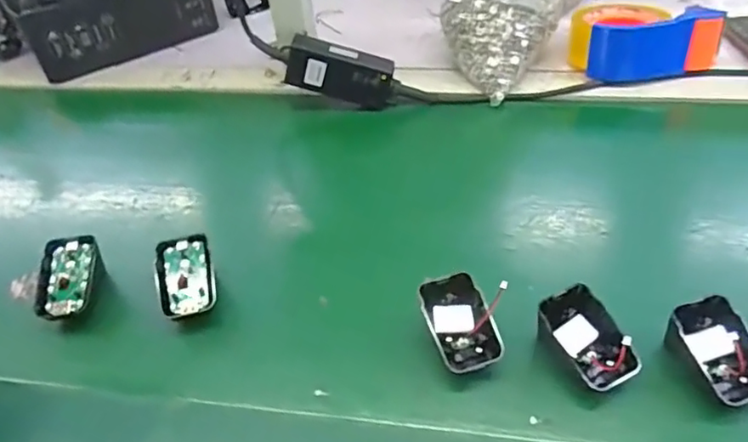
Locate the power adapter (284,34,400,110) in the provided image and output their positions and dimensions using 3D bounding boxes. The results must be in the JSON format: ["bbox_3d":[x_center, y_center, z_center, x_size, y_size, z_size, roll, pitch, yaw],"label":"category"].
[{"bbox_3d":[-0.034,-0.158,0.633,0.119,0.055,0.023,14,44,-11],"label":"power adapter"}]

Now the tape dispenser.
[{"bbox_3d":[0.301,-0.208,0.656,0.152,0.068,0.105,4,46,13],"label":"tape dispenser"}]

